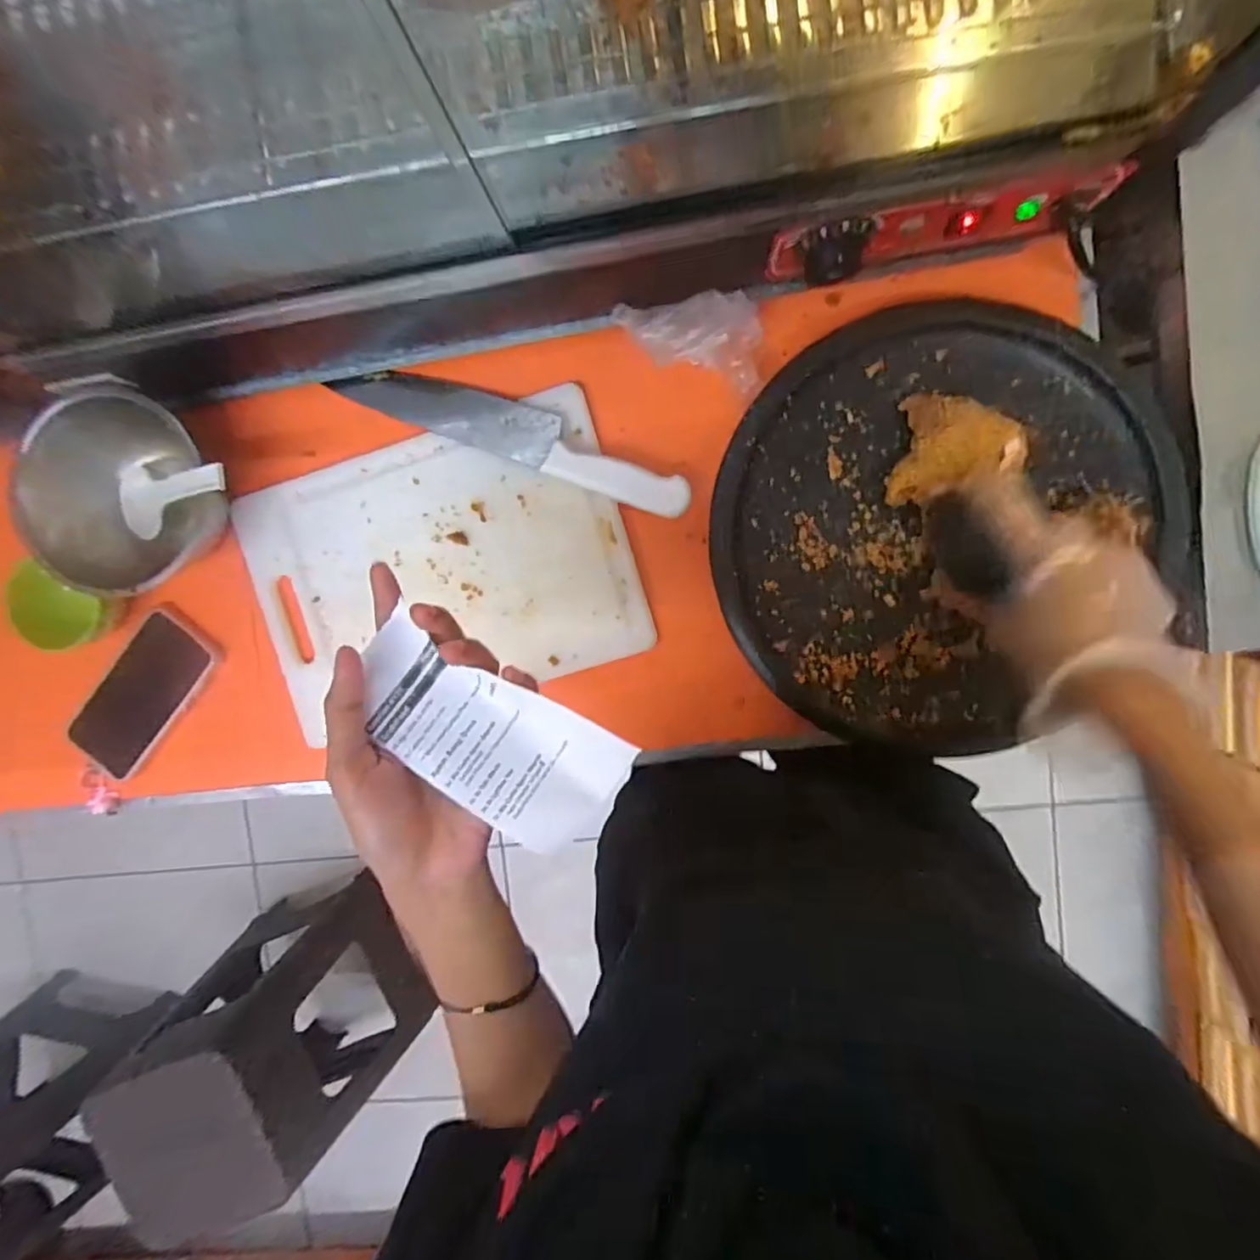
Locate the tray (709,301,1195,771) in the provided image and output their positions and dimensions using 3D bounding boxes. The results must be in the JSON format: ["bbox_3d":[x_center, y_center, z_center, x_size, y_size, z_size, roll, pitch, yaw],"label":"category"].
[{"bbox_3d":[0.228,-0.084,0.484,0.304,0.025,0.338,35,96,3],"label":"tray"}]

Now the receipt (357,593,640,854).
[{"bbox_3d":[-0.071,0.054,0.308,0.139,0.020,0.065,31,96,1],"label":"receipt"}]

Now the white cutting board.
[{"bbox_3d":[-0.175,-0.056,0.560,0.345,0.012,0.237,-15,92,7],"label":"white cutting board"}]

